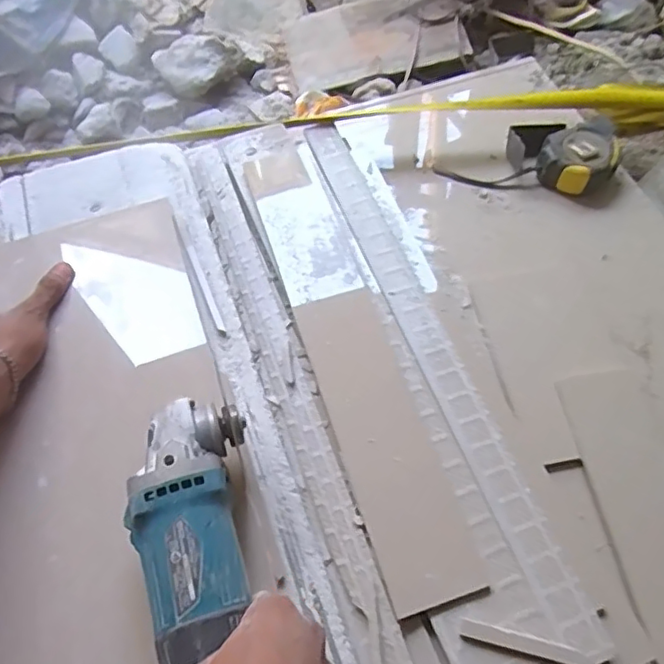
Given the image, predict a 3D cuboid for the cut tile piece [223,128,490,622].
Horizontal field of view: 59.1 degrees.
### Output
[{"bbox_3d":[0.005,-0.013,0.562,0.076,0.015,0.519,-17,62,-9],"label":"cut tile piece"}]

